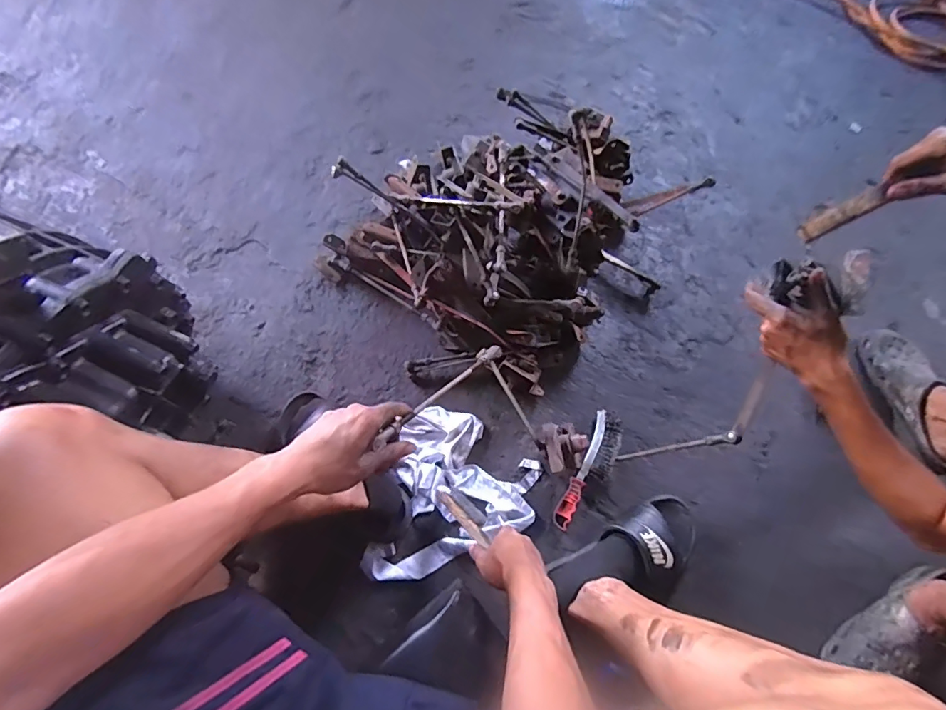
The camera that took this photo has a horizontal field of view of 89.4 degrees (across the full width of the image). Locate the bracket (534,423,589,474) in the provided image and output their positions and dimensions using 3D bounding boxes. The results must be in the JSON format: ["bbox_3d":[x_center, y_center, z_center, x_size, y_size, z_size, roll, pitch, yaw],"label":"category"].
[{"bbox_3d":[0.156,0.155,0.825,0.085,0.077,0.083,1,65,-3],"label":"bracket"}]

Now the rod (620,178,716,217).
[{"bbox_3d":[0.411,-0.335,1.010,0.177,0.027,0.042,-13,63,24],"label":"rod"}]

